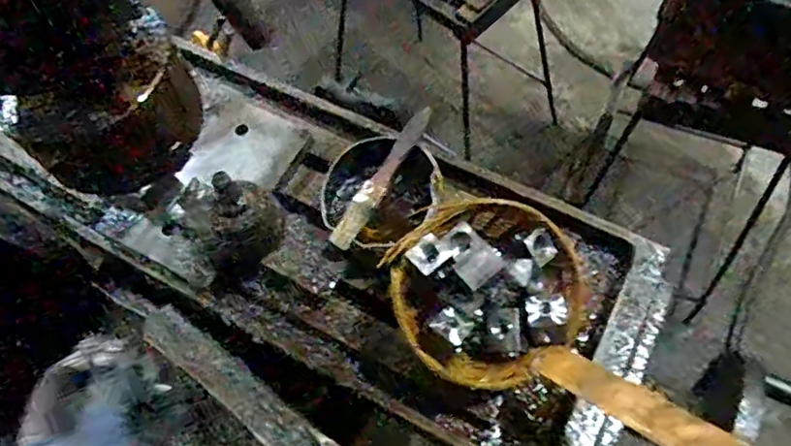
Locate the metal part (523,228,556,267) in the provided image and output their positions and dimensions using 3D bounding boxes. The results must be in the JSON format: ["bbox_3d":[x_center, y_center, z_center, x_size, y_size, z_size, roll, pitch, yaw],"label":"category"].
[{"bbox_3d":[0.111,0.018,0.459,0.019,0.009,0.024,-28,65,-9],"label":"metal part"}]

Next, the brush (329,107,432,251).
[{"bbox_3d":[-0.013,-0.036,0.509,0.021,0.009,0.132,25,69,16],"label":"brush"}]

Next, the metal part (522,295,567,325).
[{"bbox_3d":[0.108,0.063,0.436,0.028,0.014,0.021,-1,64,5],"label":"metal part"}]

